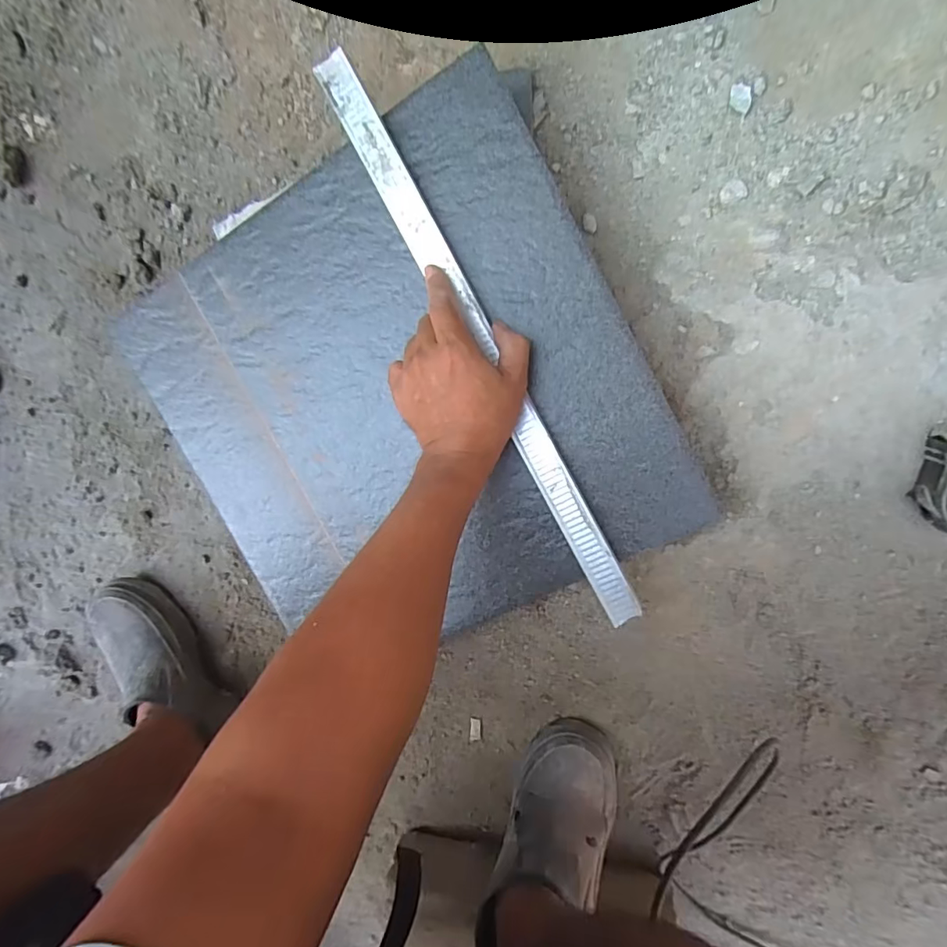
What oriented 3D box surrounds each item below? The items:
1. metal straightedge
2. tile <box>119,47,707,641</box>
[{"bbox_3d":[0.007,-0.098,0.402,0.025,0.007,0.482,-28,93,9],"label":"metal straightedge"},{"bbox_3d":[-0.070,-0.050,0.435,0.388,0.015,0.393,-27,94,14],"label":"tile"}]

